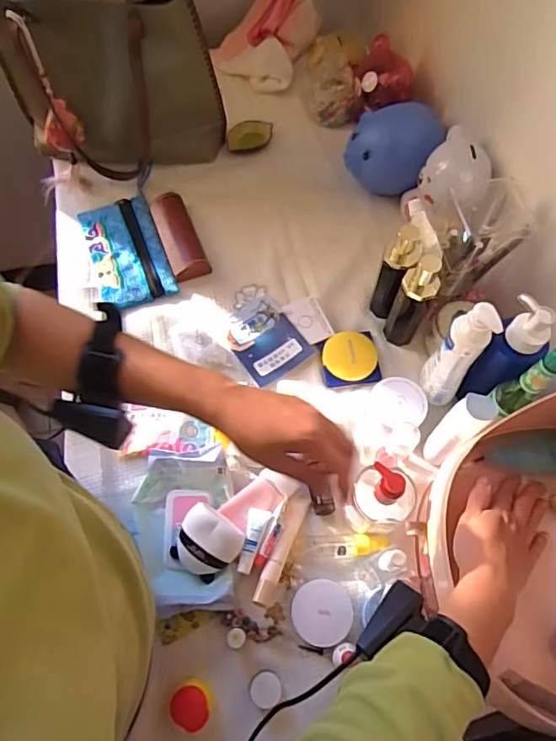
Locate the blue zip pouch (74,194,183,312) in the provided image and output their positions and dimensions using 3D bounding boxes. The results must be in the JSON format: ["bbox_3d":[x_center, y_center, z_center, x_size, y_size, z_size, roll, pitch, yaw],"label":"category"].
[{"bbox_3d":[-0.244,-0.192,0.861,0.115,0.025,0.197,-19,67,-10],"label":"blue zip pouch"}]

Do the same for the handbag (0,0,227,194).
[{"bbox_3d":[-0.264,-0.431,0.832,0.326,0.308,0.113,0,65,-2],"label":"handbag"}]

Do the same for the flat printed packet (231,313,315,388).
[{"bbox_3d":[-0.007,-0.028,0.794,0.099,0.004,0.076,-34,70,-16],"label":"flat printed packet"}]

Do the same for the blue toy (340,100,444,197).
[{"bbox_3d":[0.186,-0.369,0.895,0.135,0.128,0.100,22,66,8],"label":"blue toy"}]

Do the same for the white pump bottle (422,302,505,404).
[{"bbox_3d":[0.221,-0.017,0.671,0.053,0.178,0.048,27,67,10],"label":"white pump bottle"}]

